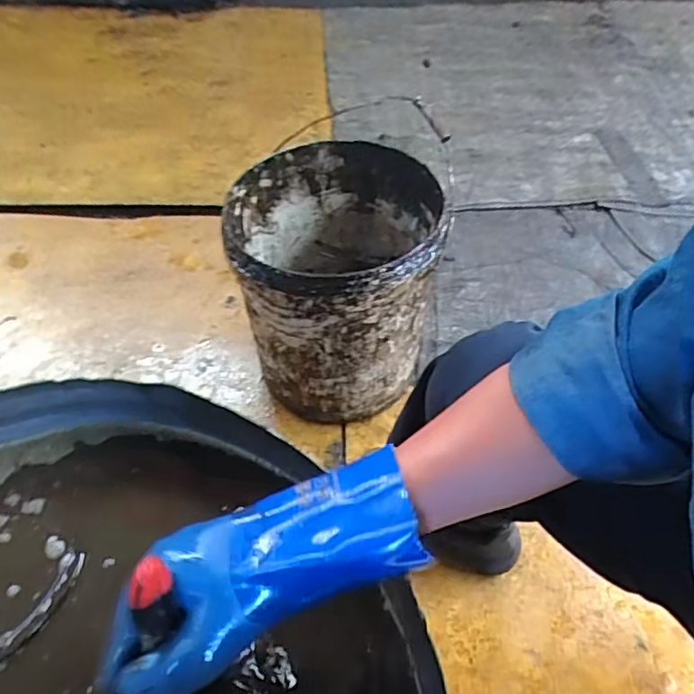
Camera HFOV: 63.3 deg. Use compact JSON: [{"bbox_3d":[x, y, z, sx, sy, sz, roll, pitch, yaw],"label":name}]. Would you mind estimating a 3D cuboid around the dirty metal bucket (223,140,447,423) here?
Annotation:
[{"bbox_3d":[-0.006,-0.086,0.799,0.259,0.276,0.259,0,54,-1],"label":"dirty metal bucket"}]

